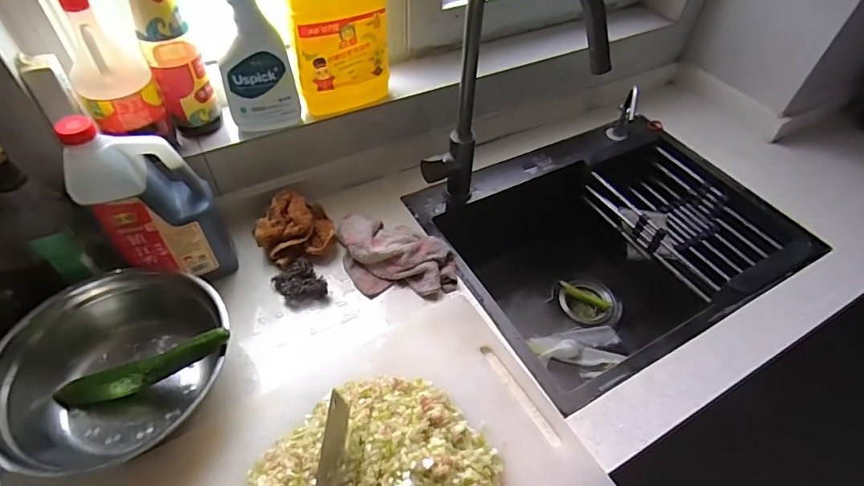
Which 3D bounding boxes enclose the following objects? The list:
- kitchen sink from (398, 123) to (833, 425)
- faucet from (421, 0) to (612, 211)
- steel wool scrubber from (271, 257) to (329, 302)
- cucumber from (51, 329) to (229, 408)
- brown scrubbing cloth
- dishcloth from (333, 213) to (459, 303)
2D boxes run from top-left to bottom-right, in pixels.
[{"bbox_3d":[0.327,0.037,0.961,0.637,0.259,0.471,-23,54,-20],"label":"kitchen sink"},{"bbox_3d":[0.110,-0.200,0.720,0.245,0.440,0.058,16,50,12],"label":"faucet"},{"bbox_3d":[-0.201,0.063,0.727,0.066,0.034,0.075,-27,55,-23],"label":"steel wool scrubber"},{"bbox_3d":[-0.353,0.159,0.585,0.246,0.035,0.028,-22,49,10],"label":"cucumber"},{"bbox_3d":[-0.223,-0.023,0.771,0.119,0.075,0.103,-21,53,-19],"label":"brown scrubbing cloth"},{"bbox_3d":[-0.058,0.012,0.760,0.194,0.041,0.138,2,49,0],"label":"dishcloth"}]

